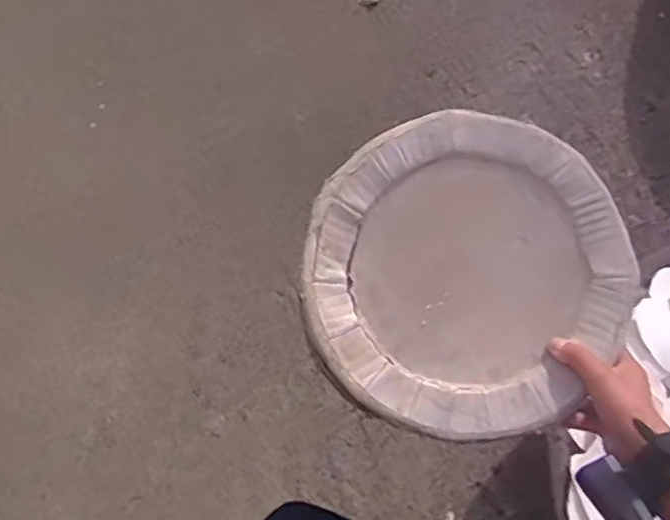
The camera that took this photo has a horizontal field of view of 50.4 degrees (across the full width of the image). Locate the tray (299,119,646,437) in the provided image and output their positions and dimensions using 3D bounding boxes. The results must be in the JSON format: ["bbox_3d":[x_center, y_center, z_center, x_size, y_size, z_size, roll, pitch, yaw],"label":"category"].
[{"bbox_3d":[0.122,0.011,0.642,0.287,0.050,0.275,0,73,1],"label":"tray"}]

